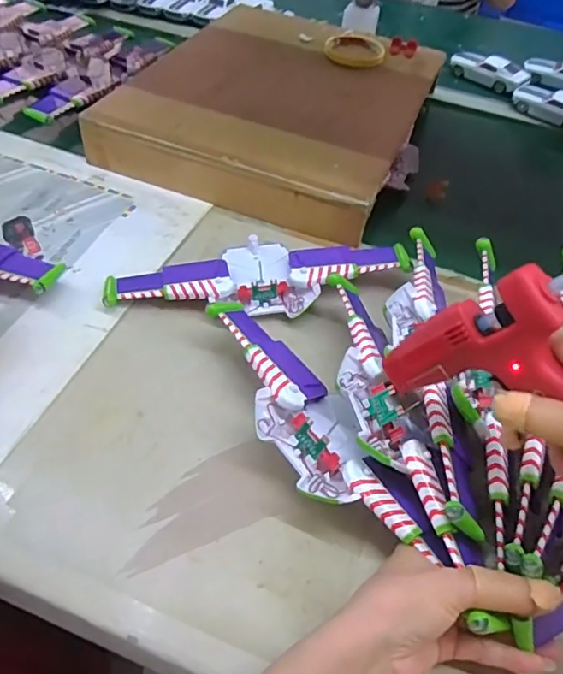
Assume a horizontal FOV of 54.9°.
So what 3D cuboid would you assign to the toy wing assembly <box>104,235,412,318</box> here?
[{"bbox_3d":[-0.022,-0.064,0.536,0.286,0.033,0.096,0,50,-5],"label":"toy wing assembly"}]

